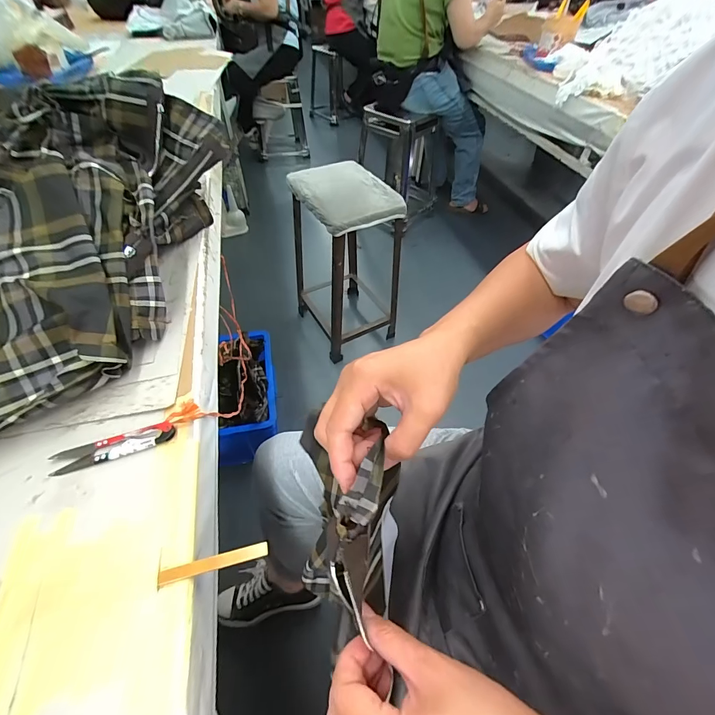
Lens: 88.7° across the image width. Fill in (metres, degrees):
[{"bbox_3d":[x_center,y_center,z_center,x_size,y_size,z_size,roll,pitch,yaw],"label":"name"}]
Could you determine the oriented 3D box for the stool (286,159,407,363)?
[{"bbox_3d":[-0.046,-0.317,1.235,0.255,0.531,0.313,-25,53,-21],"label":"stool"}]

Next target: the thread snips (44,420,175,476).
[{"bbox_3d":[-0.224,0.081,0.334,0.104,0.009,0.022,-14,51,-13],"label":"thread snips"}]

